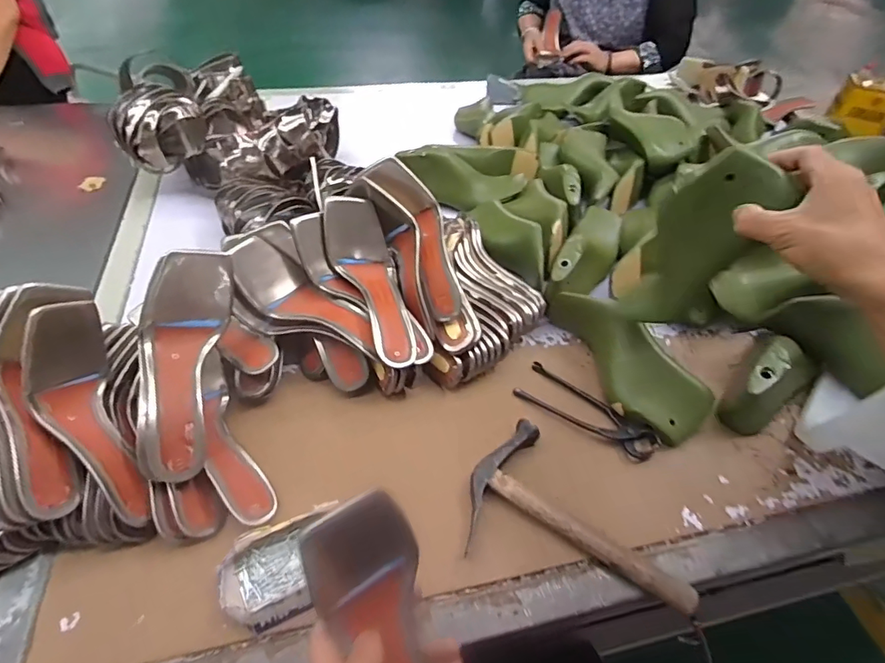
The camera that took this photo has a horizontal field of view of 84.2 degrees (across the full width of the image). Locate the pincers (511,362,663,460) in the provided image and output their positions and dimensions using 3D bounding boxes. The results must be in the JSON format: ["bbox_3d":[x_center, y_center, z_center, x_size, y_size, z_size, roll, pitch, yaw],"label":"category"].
[{"bbox_3d":[0.167,0.096,0.580,0.166,0.018,0.058,36,56,26],"label":"pincers"}]

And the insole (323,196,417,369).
[{"bbox_3d":[-0.084,-0.061,0.582,0.072,0.059,0.223,-16,63,-16],"label":"insole"}]

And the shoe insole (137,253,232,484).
[{"bbox_3d":[-0.265,0.029,0.492,0.074,0.047,0.223,-1,73,-3],"label":"shoe insole"}]

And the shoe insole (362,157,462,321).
[{"bbox_3d":[-0.026,-0.120,0.618,0.069,0.040,0.227,-17,75,-17],"label":"shoe insole"}]

